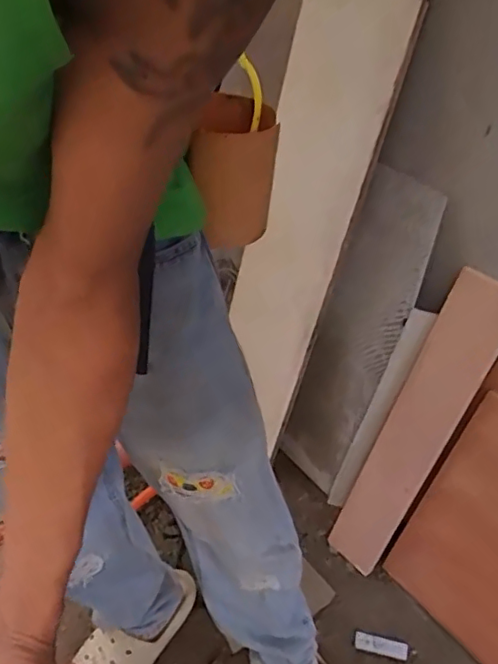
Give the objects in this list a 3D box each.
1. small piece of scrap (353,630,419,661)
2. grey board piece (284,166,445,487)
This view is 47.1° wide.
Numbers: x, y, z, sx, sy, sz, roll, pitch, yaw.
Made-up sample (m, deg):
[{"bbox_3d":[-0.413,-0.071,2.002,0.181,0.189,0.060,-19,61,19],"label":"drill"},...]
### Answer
[{"bbox_3d":[0.216,0.503,0.915,0.095,0.012,0.026,13,44,15],"label":"small piece of scrap"},{"bbox_3d":[0.179,0.025,1.008,0.015,0.603,0.142,-17,43,-41],"label":"grey board piece"}]

